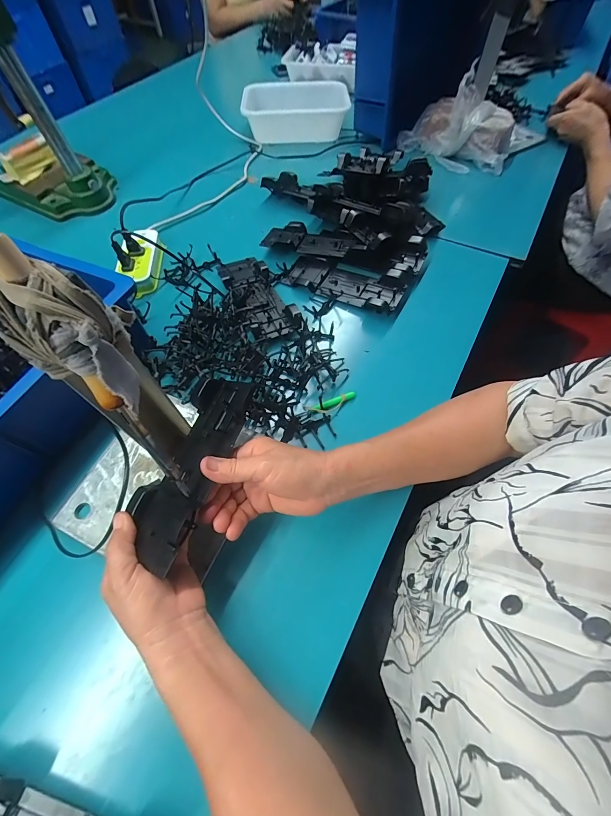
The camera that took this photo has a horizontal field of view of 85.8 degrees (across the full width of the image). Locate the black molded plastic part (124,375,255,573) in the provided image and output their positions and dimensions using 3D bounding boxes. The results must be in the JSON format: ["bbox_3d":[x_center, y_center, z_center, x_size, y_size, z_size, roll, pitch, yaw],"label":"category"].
[{"bbox_3d":[-0.112,0.049,0.321,0.074,0.032,0.187,15,63,9],"label":"black molded plastic part"}]

